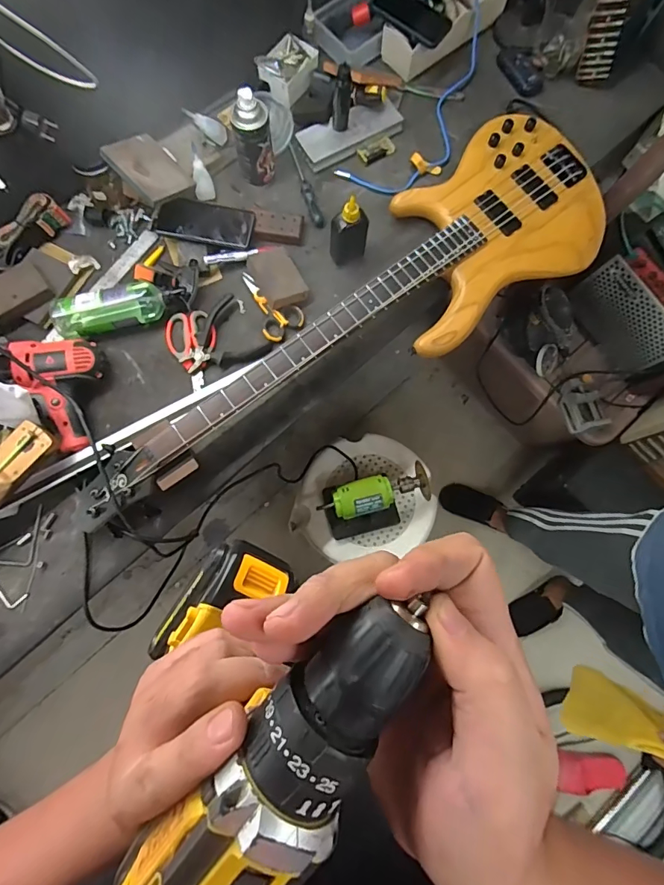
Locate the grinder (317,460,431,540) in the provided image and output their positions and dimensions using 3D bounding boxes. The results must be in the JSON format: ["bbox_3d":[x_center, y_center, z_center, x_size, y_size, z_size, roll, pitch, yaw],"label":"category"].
[{"bbox_3d":[0.094,0.120,0.976,0.233,0.122,0.096,-17,78,-5],"label":"grinder"}]

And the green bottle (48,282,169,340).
[{"bbox_3d":[-0.374,-0.222,0.741,0.183,0.048,0.064,-17,78,-5],"label":"green bottle"}]

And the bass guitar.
[{"bbox_3d":[0.026,-0.219,0.747,1.024,0.065,0.289,-34,80,-8],"label":"bass guitar"}]

